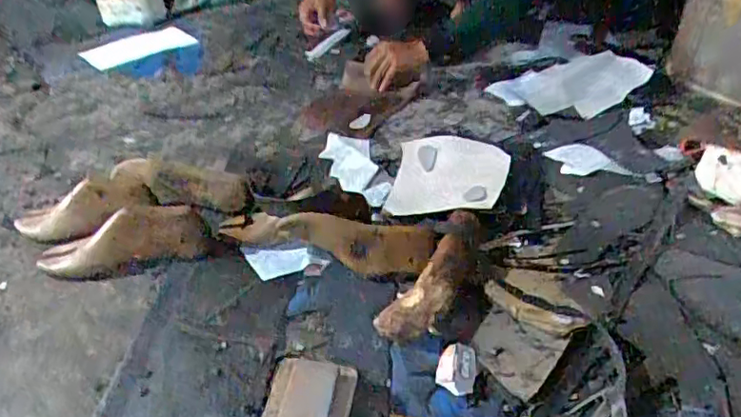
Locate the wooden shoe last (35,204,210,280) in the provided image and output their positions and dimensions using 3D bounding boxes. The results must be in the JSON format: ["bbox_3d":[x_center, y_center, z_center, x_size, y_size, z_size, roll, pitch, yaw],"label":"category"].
[{"bbox_3d":[-0.369,0.050,0.857,0.249,0.079,0.065,-5,36,-8],"label":"wooden shoe last"}]

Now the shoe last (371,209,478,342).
[{"bbox_3d":[0.100,0.086,0.789,0.073,0.047,0.262,18,43,27],"label":"shoe last"}]

